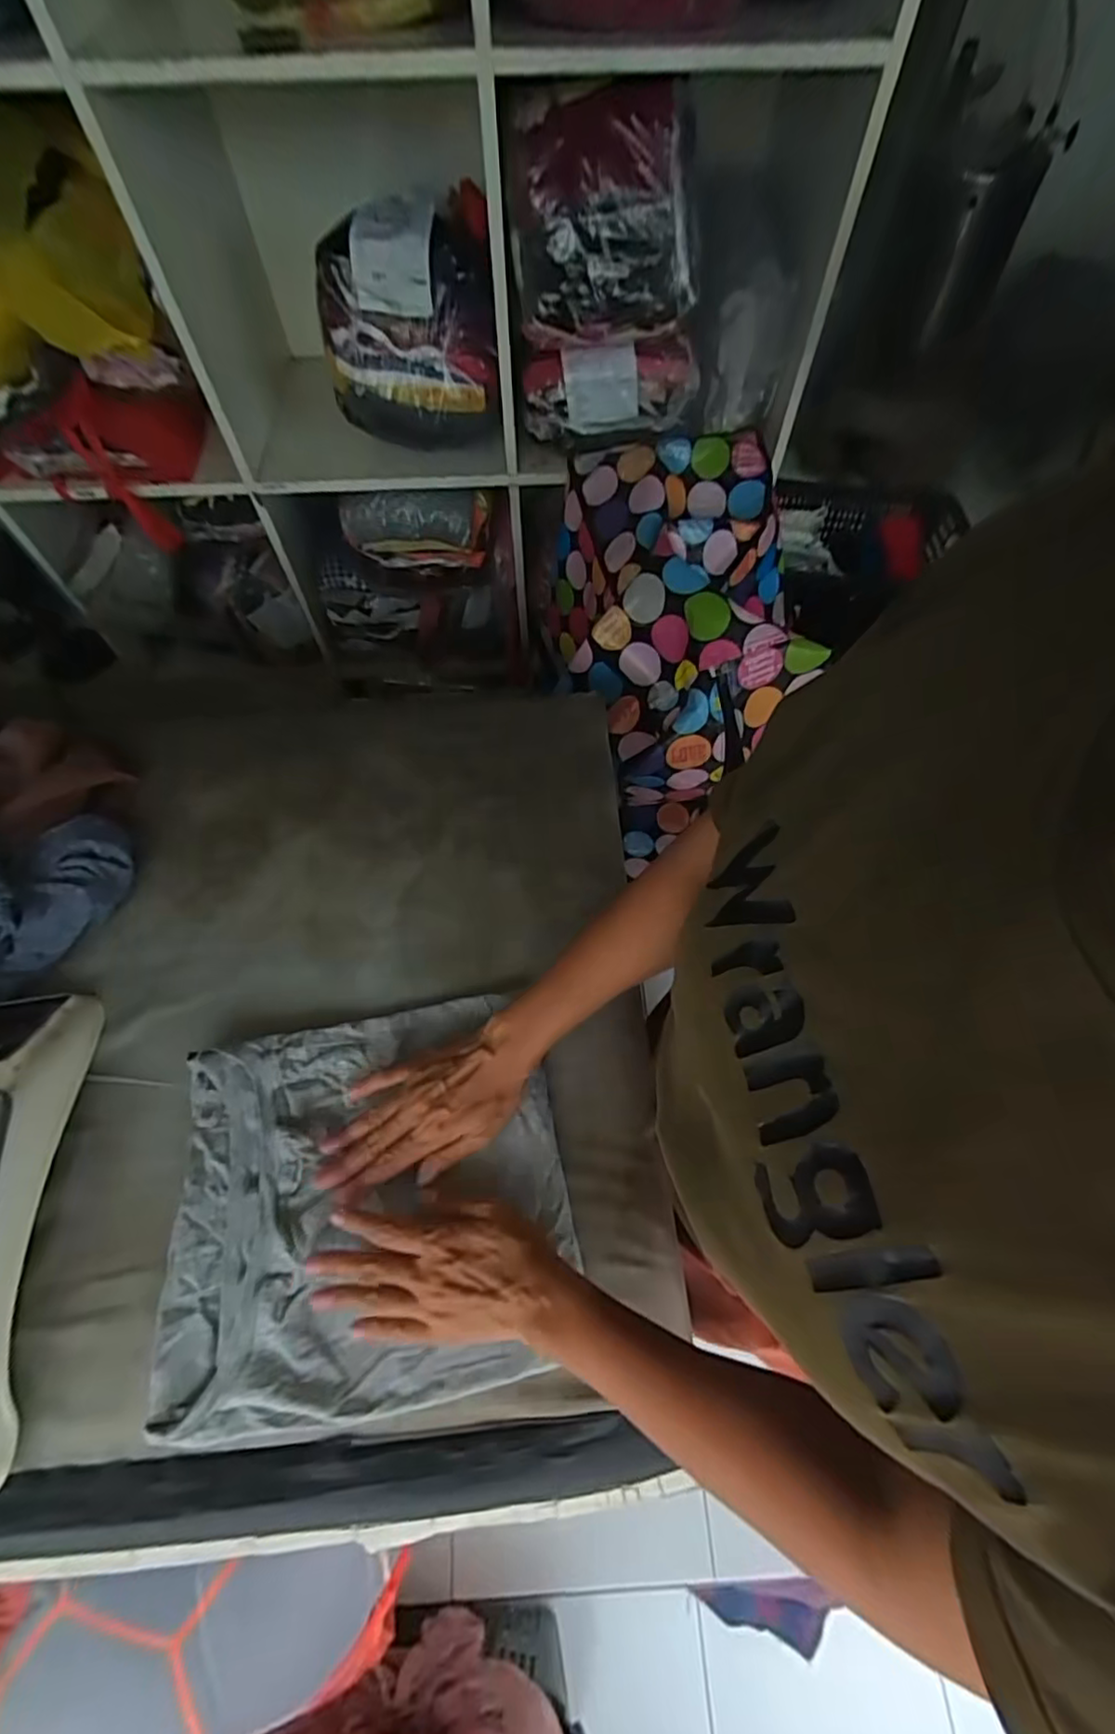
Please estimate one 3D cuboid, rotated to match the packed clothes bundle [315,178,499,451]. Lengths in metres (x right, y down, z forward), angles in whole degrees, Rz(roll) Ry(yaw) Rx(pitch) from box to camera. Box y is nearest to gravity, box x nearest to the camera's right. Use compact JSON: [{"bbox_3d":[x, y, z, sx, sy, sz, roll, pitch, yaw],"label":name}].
[{"bbox_3d":[-0.221,-0.813,0.933,0.243,0.236,0.203,-9,63,-4],"label":"packed clothes bundle"}]

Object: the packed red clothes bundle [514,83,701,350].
[{"bbox_3d":[0.070,-0.897,0.857,0.236,0.211,0.184,5,63,3],"label":"packed red clothes bundle"}]

